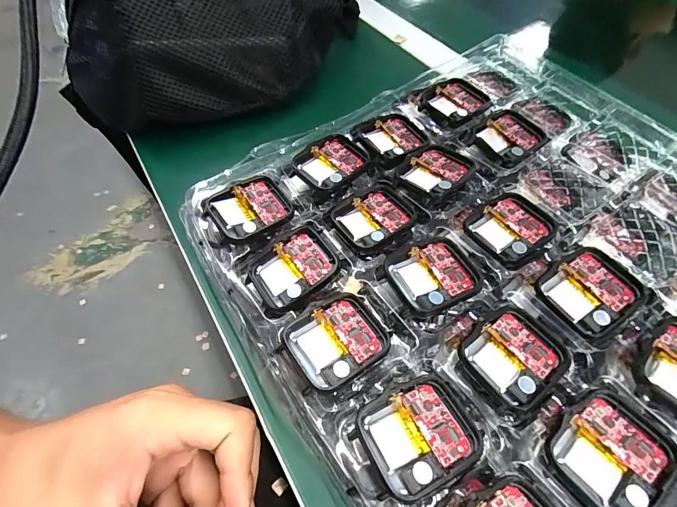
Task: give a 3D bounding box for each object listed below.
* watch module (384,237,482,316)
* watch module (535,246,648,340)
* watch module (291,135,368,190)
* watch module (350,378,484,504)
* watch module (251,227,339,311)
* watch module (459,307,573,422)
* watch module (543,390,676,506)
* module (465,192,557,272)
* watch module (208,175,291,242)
[{"bbox_3d":[0.049,0.011,0.183,0.043,0.007,0.038,-22,59,-12],"label":"watch module"},{"bbox_3d":[0.126,0.018,0.180,0.044,0.007,0.039,-28,60,-16],"label":"watch module"},{"bbox_3d":[-0.005,-0.057,0.229,0.041,0.008,0.035,-34,62,-19],"label":"watch module"},{"bbox_3d":[0.032,0.071,0.144,0.045,0.005,0.037,-25,57,-14],"label":"watch module"},{"bbox_3d":[-0.023,0.009,0.192,0.043,0.011,0.035,-28,60,-15],"label":"watch module"},{"bbox_3d":[0.080,0.047,0.164,0.046,0.005,0.038,-32,61,-18],"label":"watch module"},{"bbox_3d":[0.107,0.079,0.142,0.045,0.005,0.037,-32,61,-18],"label":"watch module"},{"bbox_3d":[0.097,-0.014,0.202,0.044,0.004,0.039,-27,60,-15],"label":"module"},{"bbox_3d":[-0.051,-0.028,0.208,0.043,0.008,0.036,-30,61,-16],"label":"watch module"}]

